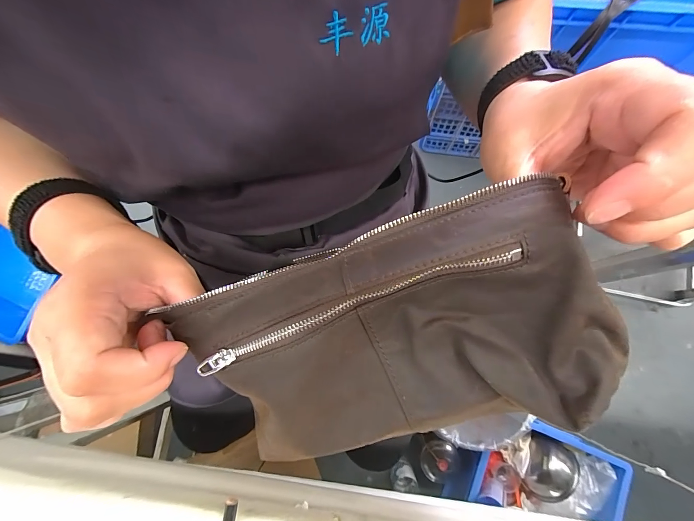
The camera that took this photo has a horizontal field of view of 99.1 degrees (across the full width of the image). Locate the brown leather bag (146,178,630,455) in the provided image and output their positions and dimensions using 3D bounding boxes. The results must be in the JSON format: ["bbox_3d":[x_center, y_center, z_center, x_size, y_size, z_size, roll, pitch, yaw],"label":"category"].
[{"bbox_3d":[0.016,0.041,0.144,0.193,0.020,0.102,-20,98,9],"label":"brown leather bag"}]

